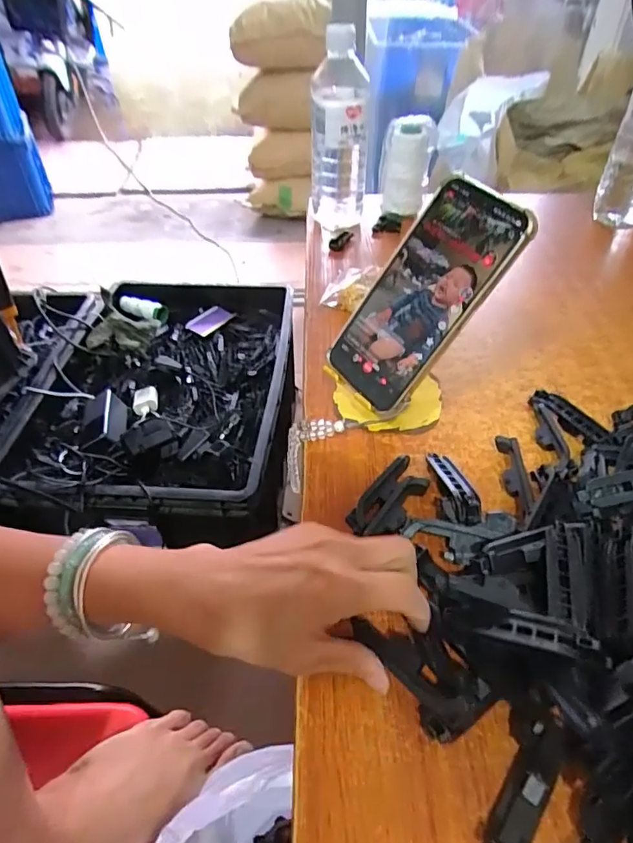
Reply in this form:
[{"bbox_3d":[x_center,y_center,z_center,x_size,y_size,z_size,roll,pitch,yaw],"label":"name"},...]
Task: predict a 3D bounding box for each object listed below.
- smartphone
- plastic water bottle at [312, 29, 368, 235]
[{"bbox_3d":[0.075,-0.091,0.377,0.008,0.167,0.075,8,34,-52],"label":"smartphone"},{"bbox_3d":[0.028,-0.351,0.630,0.070,0.199,0.075,1,45,2],"label":"plastic water bottle"}]

